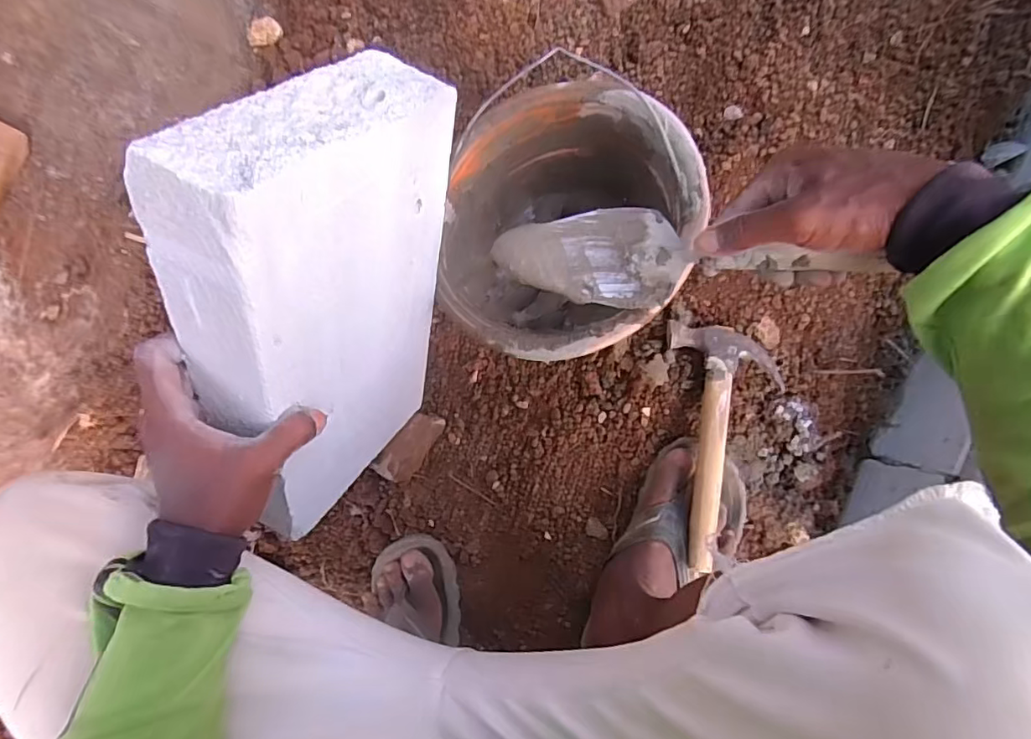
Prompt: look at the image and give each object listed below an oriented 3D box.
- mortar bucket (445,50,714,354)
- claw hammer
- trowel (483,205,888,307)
[{"bbox_3d":[0.040,-0.135,0.527,0.232,0.176,0.253,8,90,-2],"label":"mortar bucket"},{"bbox_3d":[0.209,0.078,0.556,0.107,0.028,0.251,9,79,-3],"label":"claw hammer"},{"bbox_3d":[0.114,-0.083,0.392,0.252,0.043,0.073,4,94,14],"label":"trowel"}]

